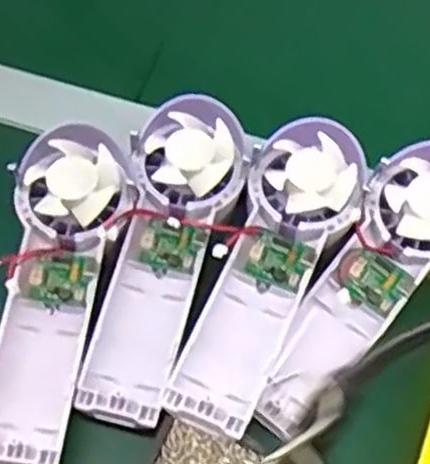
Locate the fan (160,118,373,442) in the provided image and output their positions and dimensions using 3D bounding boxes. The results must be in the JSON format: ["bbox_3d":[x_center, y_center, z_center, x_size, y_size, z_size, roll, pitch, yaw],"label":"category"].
[{"bbox_3d":[0.030,0.018,0.386,0.058,0.025,0.170,21,62,9],"label":"fan"}]

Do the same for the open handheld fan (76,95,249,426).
[{"bbox_3d":[-0.023,0.010,0.391,0.055,0.035,0.171,10,61,3],"label":"open handheld fan"}]

